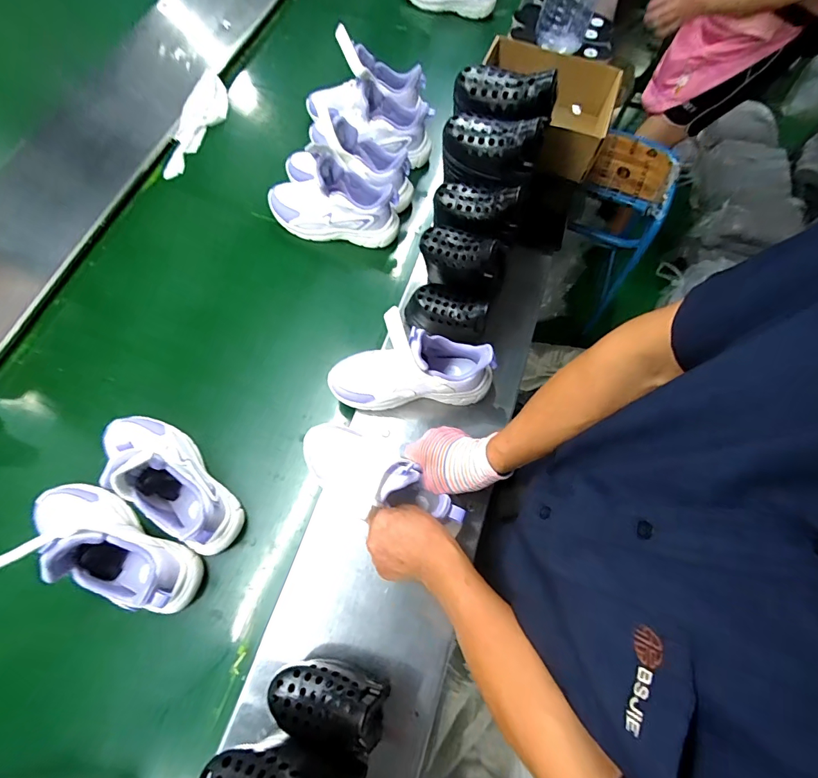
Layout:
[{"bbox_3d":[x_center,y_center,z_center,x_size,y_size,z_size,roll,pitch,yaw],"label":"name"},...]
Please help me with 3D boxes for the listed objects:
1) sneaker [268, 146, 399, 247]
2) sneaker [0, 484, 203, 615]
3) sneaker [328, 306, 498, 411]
[{"bbox_3d":[-0.142,-0.344,0.744,0.244,0.124,0.091,11,69,2],"label":"sneaker"},{"bbox_3d":[-0.389,0.195,0.518,0.242,0.148,0.077,30,71,9],"label":"sneaker"},{"bbox_3d":[0.005,-0.036,0.588,0.236,0.145,0.077,-3,69,-4],"label":"sneaker"}]

